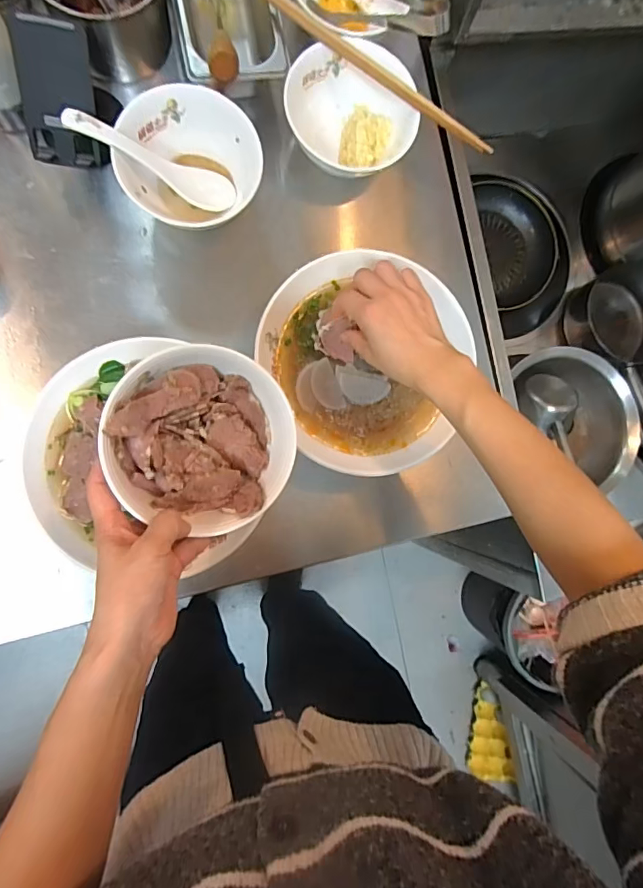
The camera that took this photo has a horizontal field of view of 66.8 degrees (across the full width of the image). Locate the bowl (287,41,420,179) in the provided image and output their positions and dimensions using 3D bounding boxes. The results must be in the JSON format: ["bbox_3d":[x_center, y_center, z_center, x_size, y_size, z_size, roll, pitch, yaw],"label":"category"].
[{"bbox_3d":[0.026,-0.367,0.549,0.130,0.075,0.128,1,86,-9],"label":"bowl"}]

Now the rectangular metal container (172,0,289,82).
[{"bbox_3d":[-0.107,-0.476,0.556,0.110,0.080,0.190,-10,88,-10],"label":"rectangular metal container"}]

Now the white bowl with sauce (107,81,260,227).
[{"bbox_3d":[-0.143,-0.299,0.517,0.135,0.065,0.127,1,86,-9],"label":"white bowl with sauce"}]

